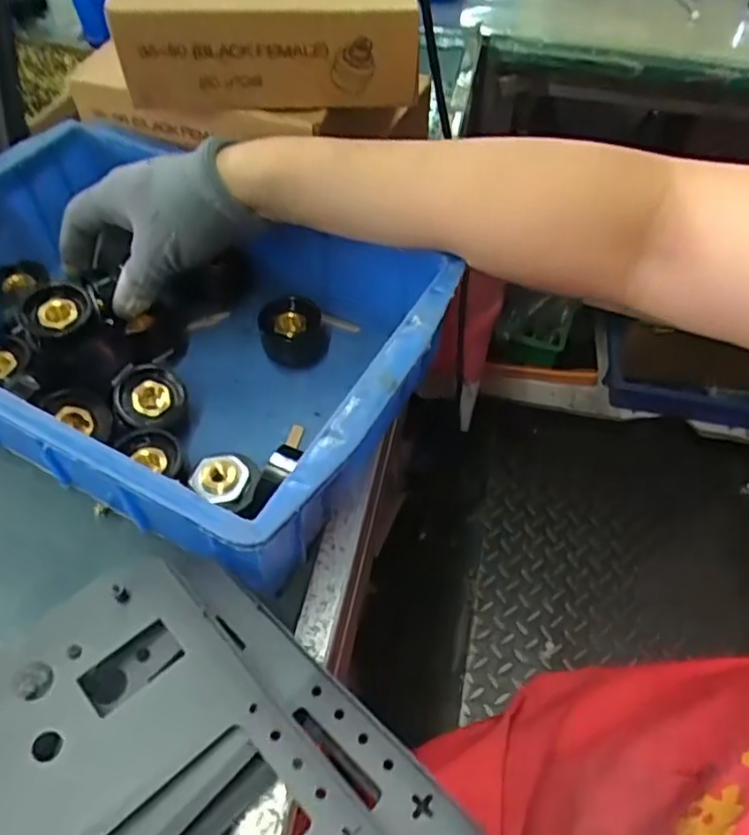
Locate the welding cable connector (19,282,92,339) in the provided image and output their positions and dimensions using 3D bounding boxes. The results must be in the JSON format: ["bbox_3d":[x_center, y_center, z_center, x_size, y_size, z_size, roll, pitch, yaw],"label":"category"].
[{"bbox_3d":[-0.174,-0.059,0.362,0.033,0.028,0.025,-31,22,-25],"label":"welding cable connector"}]

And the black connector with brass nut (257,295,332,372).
[{"bbox_3d":[-0.049,-0.053,0.412,0.042,0.028,0.033,-4,53,-5],"label":"black connector with brass nut"}]

